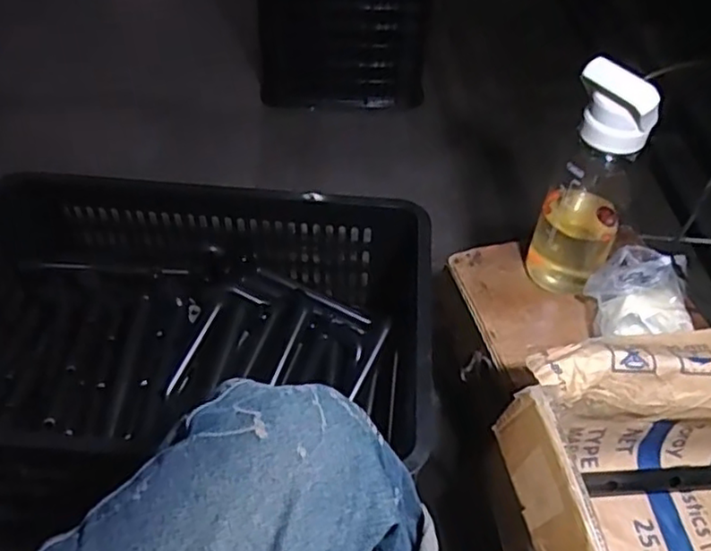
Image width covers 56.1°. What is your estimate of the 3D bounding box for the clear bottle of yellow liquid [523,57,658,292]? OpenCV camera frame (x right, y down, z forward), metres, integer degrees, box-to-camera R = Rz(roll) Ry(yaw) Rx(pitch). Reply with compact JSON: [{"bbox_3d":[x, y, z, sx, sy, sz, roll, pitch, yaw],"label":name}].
[{"bbox_3d":[0.264,-0.089,0.761,0.090,0.319,0.070,21,53,16],"label":"clear bottle of yellow liquid"}]

